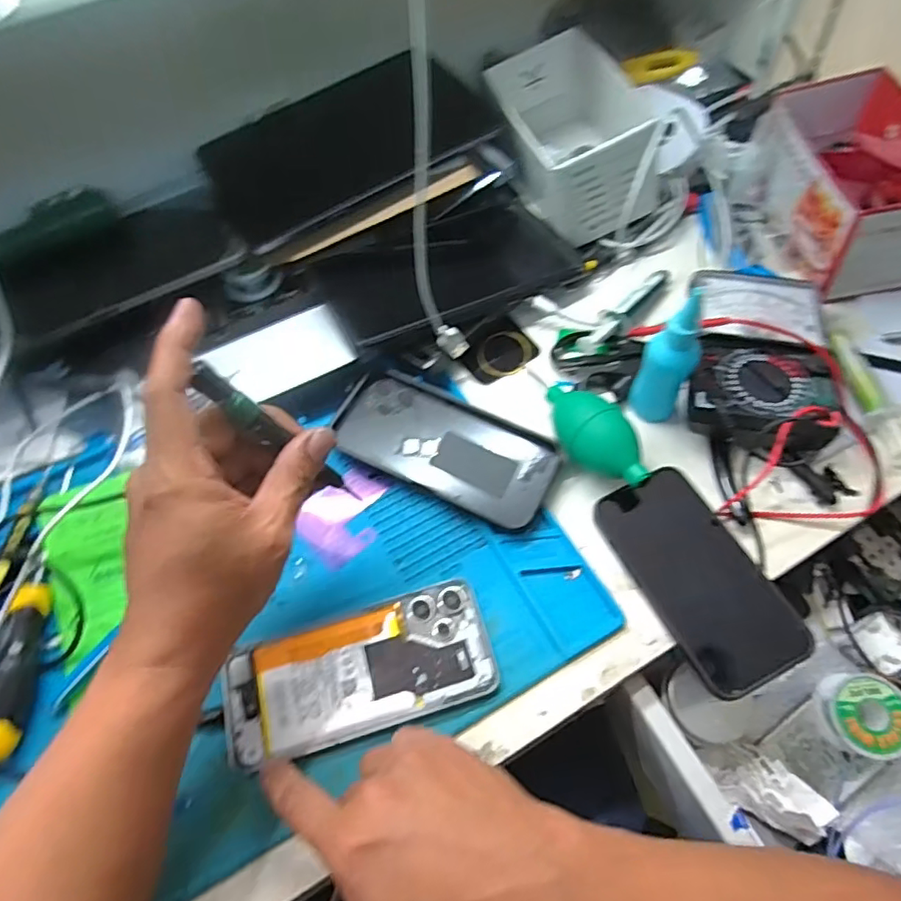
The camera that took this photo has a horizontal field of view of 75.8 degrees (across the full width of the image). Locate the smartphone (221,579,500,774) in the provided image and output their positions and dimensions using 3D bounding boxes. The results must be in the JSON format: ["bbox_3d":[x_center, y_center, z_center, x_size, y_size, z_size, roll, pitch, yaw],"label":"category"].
[{"bbox_3d":[-0.058,0.140,0.369,0.167,0.008,0.074,-16,63,-5],"label":"smartphone"}]

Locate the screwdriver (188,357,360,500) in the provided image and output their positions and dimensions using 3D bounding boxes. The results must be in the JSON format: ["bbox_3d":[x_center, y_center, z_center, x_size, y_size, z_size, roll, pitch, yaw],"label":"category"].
[{"bbox_3d":[-0.096,-0.004,0.327,0.011,0.123,0.014,5,58,42],"label":"screwdriver"}]

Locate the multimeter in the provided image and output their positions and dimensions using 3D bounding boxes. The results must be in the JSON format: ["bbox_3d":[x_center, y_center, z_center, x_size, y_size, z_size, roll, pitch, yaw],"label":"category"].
[{"bbox_3d":[0.238,-0.071,0.451,0.102,0.050,0.174,9,61,9],"label":"multimeter"}]

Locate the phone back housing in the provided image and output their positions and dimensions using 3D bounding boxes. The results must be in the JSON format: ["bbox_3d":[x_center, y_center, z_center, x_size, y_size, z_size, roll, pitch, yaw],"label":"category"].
[{"bbox_3d":[-0.003,-0.004,0.447,0.168,0.014,0.084,23,64,16],"label":"phone back housing"}]

